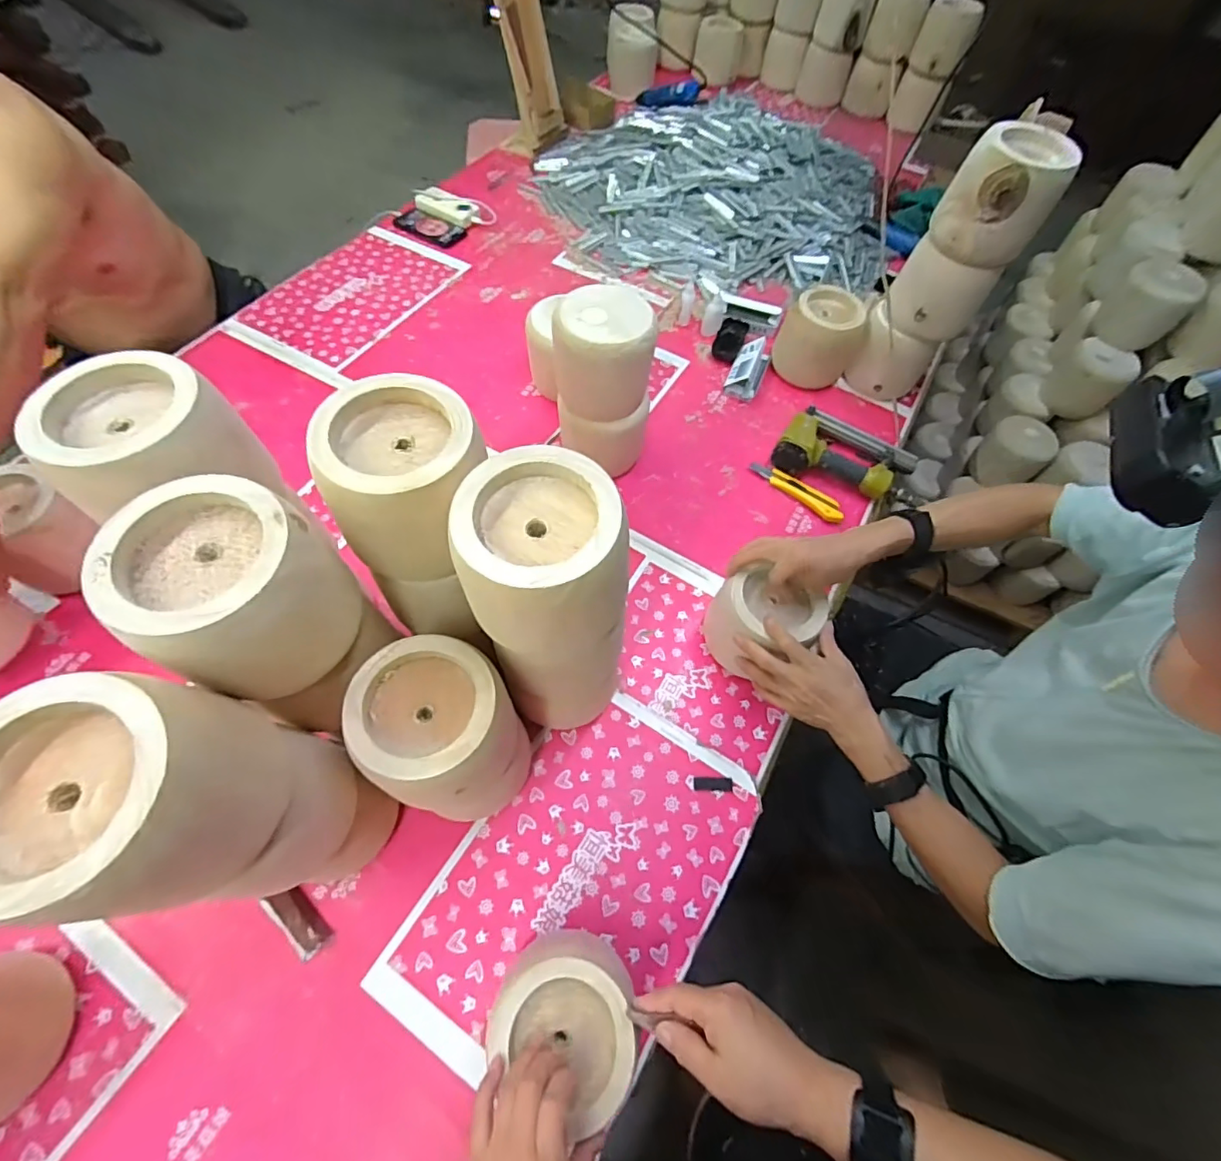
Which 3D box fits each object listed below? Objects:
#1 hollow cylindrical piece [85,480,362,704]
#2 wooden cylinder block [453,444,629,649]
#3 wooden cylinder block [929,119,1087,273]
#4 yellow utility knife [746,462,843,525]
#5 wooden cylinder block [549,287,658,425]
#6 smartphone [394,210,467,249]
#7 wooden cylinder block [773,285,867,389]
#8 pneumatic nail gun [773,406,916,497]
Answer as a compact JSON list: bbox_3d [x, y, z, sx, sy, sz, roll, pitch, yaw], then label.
[{"bbox_3d":[-0.272,0.013,0.393,0.125,0.114,0.127,16,63,5],"label":"hollow cylindrical piece"},{"bbox_3d":[-0.052,-0.016,0.428,0.128,0.116,0.124,1,62,-2],"label":"wooden cylinder block"},{"bbox_3d":[0.550,-0.544,0.761,0.130,0.124,0.130,33,66,13],"label":"wooden cylinder block"},{"bbox_3d":[0.311,-0.152,0.895,0.169,0.027,0.026,37,67,15],"label":"yellow utility knife"},{"bbox_3d":[-0.012,-0.315,0.744,0.131,0.136,0.125,-4,63,-5],"label":"wooden cylinder block"},{"bbox_3d":[-0.407,-0.792,1.204,0.150,0.010,0.075,22,64,9],"label":"smartphone"},{"bbox_3d":[0.381,-0.441,0.989,0.142,0.123,0.135,23,64,9],"label":"wooden cylinder block"},{"bbox_3d":[0.401,-0.215,0.907,0.210,0.060,0.168,32,66,13],"label":"pneumatic nail gun"}]

